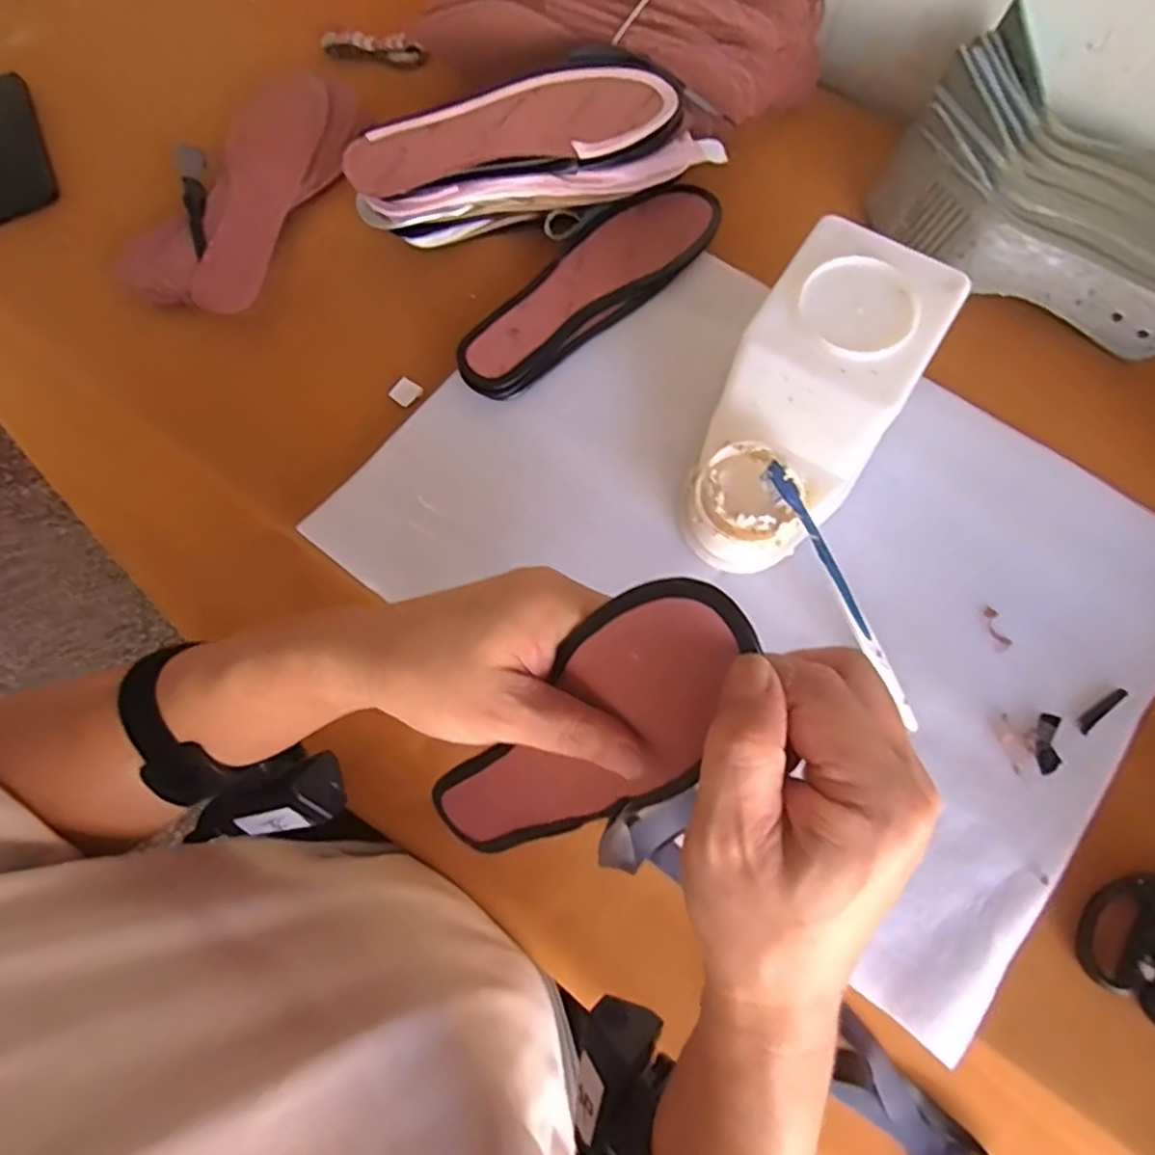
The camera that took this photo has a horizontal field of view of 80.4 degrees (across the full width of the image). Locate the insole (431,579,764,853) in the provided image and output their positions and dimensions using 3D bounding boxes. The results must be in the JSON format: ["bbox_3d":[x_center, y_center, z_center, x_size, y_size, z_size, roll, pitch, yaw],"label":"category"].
[{"bbox_3d":[-0.004,0.085,0.317,0.009,0.247,0.070,-22,69,-43],"label":"insole"}]

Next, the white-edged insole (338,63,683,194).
[{"bbox_3d":[-0.050,-0.330,0.507,0.237,0.026,0.080,-20,73,-5],"label":"white-edged insole"}]

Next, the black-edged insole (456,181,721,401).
[{"bbox_3d":[0.007,-0.229,0.532,0.240,0.015,0.077,-37,85,-8],"label":"black-edged insole"}]

